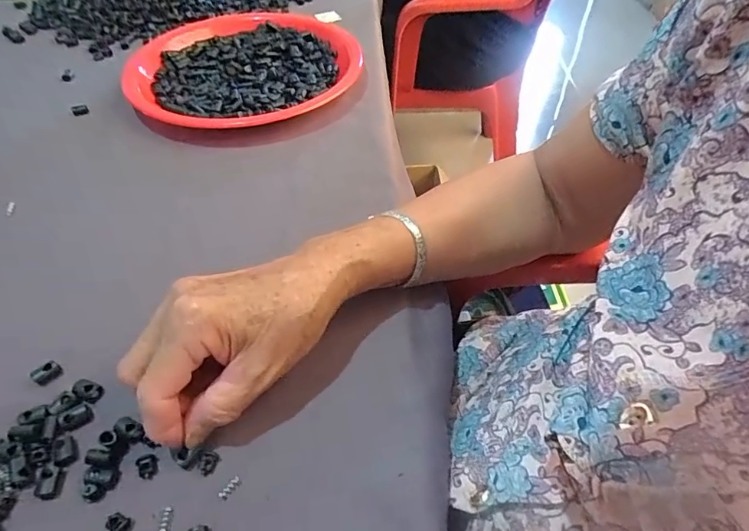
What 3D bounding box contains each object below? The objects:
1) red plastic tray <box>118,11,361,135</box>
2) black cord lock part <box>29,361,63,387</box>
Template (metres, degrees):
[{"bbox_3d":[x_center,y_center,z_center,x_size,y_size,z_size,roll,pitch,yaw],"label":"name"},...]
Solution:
[{"bbox_3d":[-0.146,-0.232,0.538,0.248,0.028,0.272,-13,49,-11],"label":"red plastic tray"},{"bbox_3d":[-0.208,0.068,0.295,0.007,0.011,0.015,32,56,26],"label":"black cord lock part"}]

